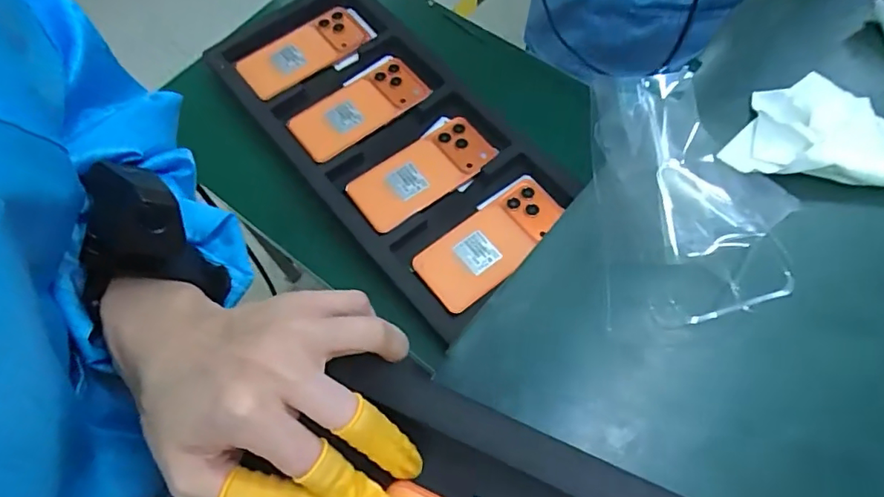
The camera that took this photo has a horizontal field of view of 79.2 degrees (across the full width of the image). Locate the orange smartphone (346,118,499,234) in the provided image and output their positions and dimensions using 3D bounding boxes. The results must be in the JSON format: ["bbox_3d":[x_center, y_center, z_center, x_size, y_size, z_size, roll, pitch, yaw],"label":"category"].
[{"bbox_3d":[-0.022,-0.086,0.595,0.164,0.008,0.073,-35,69,-14],"label":"orange smartphone"}]

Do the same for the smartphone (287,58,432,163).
[{"bbox_3d":[-0.099,-0.169,0.638,0.166,0.016,0.071,-35,69,-14],"label":"smartphone"}]

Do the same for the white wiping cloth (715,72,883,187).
[{"bbox_3d":[0.239,-0.075,0.326,0.112,0.018,0.076,11,66,6],"label":"white wiping cloth"}]

